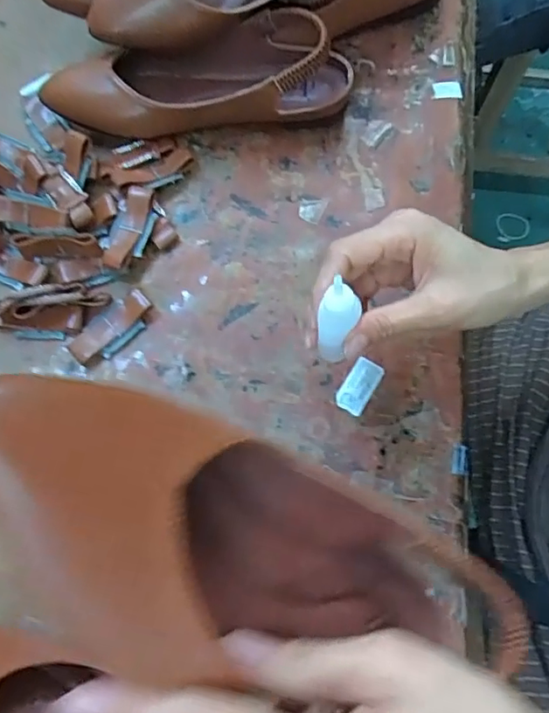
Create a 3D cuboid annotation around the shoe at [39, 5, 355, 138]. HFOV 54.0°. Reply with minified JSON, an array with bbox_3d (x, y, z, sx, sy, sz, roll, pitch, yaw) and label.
[{"bbox_3d":[-0.060,-0.218,0.421,0.238,0.055,0.083,-4,73,-1],"label":"shoe"}]

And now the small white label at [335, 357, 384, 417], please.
[{"bbox_3d":[0.060,0.020,0.379,0.021,0.004,0.039,31,76,10],"label":"small white label"}]

